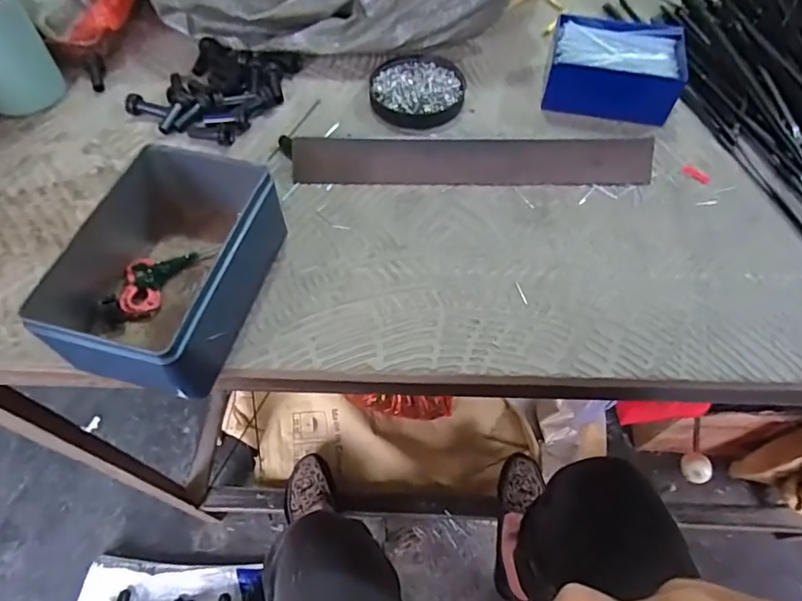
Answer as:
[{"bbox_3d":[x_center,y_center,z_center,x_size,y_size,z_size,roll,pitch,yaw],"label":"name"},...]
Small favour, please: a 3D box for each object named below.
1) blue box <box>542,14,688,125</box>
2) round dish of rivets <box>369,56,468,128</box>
[{"bbox_3d":[0.185,-0.203,0.457,0.108,0.042,0.083,11,59,7],"label":"blue box"},{"bbox_3d":[0.014,-0.191,0.470,0.082,0.013,0.088,-1,59,0],"label":"round dish of rivets"}]

